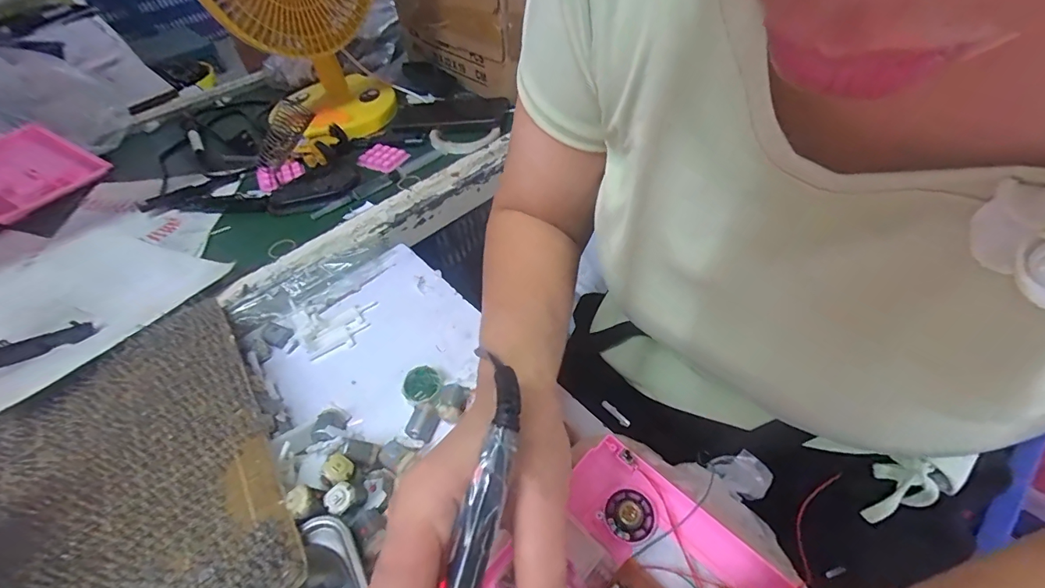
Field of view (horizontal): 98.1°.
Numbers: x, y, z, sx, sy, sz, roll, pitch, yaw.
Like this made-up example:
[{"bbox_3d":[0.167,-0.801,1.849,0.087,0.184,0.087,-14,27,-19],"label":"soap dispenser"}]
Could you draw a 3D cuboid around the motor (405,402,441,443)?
[{"bbox_3d":[-0.078,0.101,0.354,0.018,0.015,0.027,9,50,14],"label":"motor"}]

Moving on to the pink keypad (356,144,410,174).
[{"bbox_3d":[-0.193,-0.190,0.626,0.066,0.004,0.049,21,54,22],"label":"pink keypad"}]

